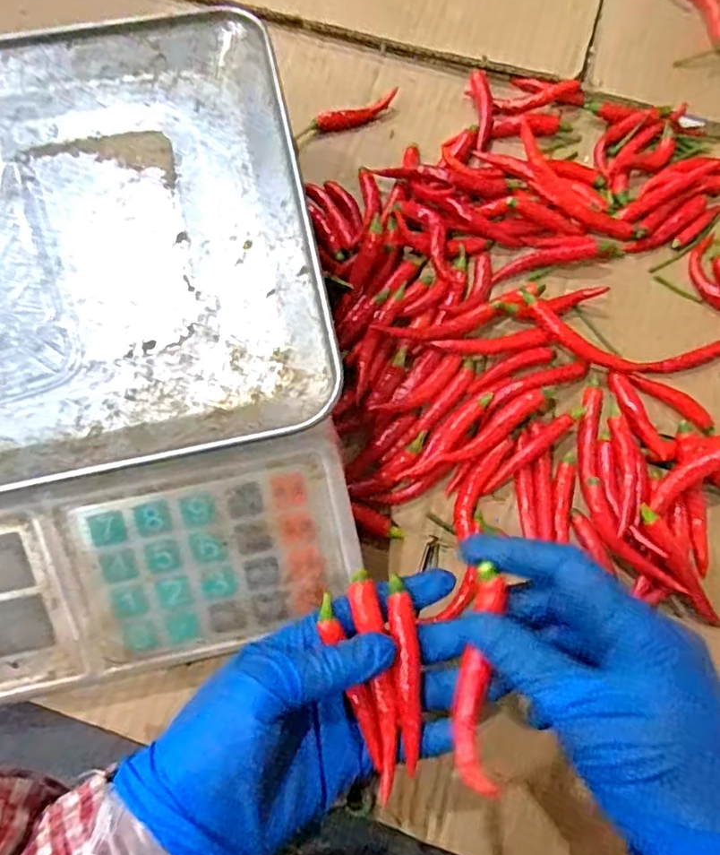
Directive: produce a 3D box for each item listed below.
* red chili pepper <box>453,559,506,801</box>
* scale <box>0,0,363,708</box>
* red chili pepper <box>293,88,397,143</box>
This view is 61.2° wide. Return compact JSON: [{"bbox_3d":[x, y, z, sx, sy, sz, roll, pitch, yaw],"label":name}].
[{"bbox_3d":[0.048,0.095,0.233,0.014,0.015,0.077,11,70,3],"label":"red chili pepper"},{"bbox_3d":[-0.179,-0.030,0.316,0.326,0.110,0.320,-13,75,-3],"label":"scale"},{"bbox_3d":[-0.009,-0.219,0.428,0.079,0.009,0.012,-23,76,-6],"label":"red chili pepper"}]

